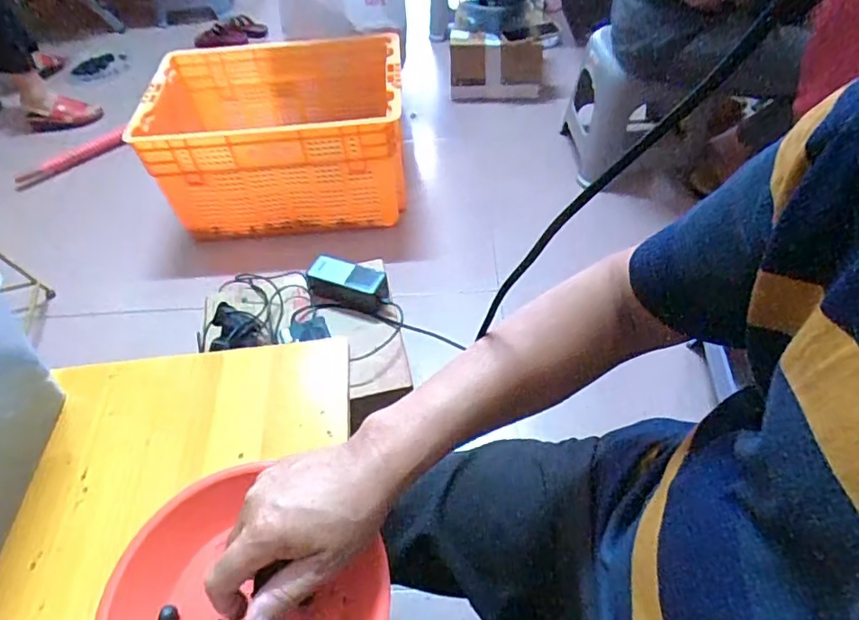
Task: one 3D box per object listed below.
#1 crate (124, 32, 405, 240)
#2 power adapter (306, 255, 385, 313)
[{"bbox_3d":[-0.360,-0.441,1.379,0.598,0.293,0.431,-4,51,1],"label":"crate"},{"bbox_3d":[-0.138,-0.047,0.897,0.134,0.053,0.055,14,54,15],"label":"power adapter"}]

